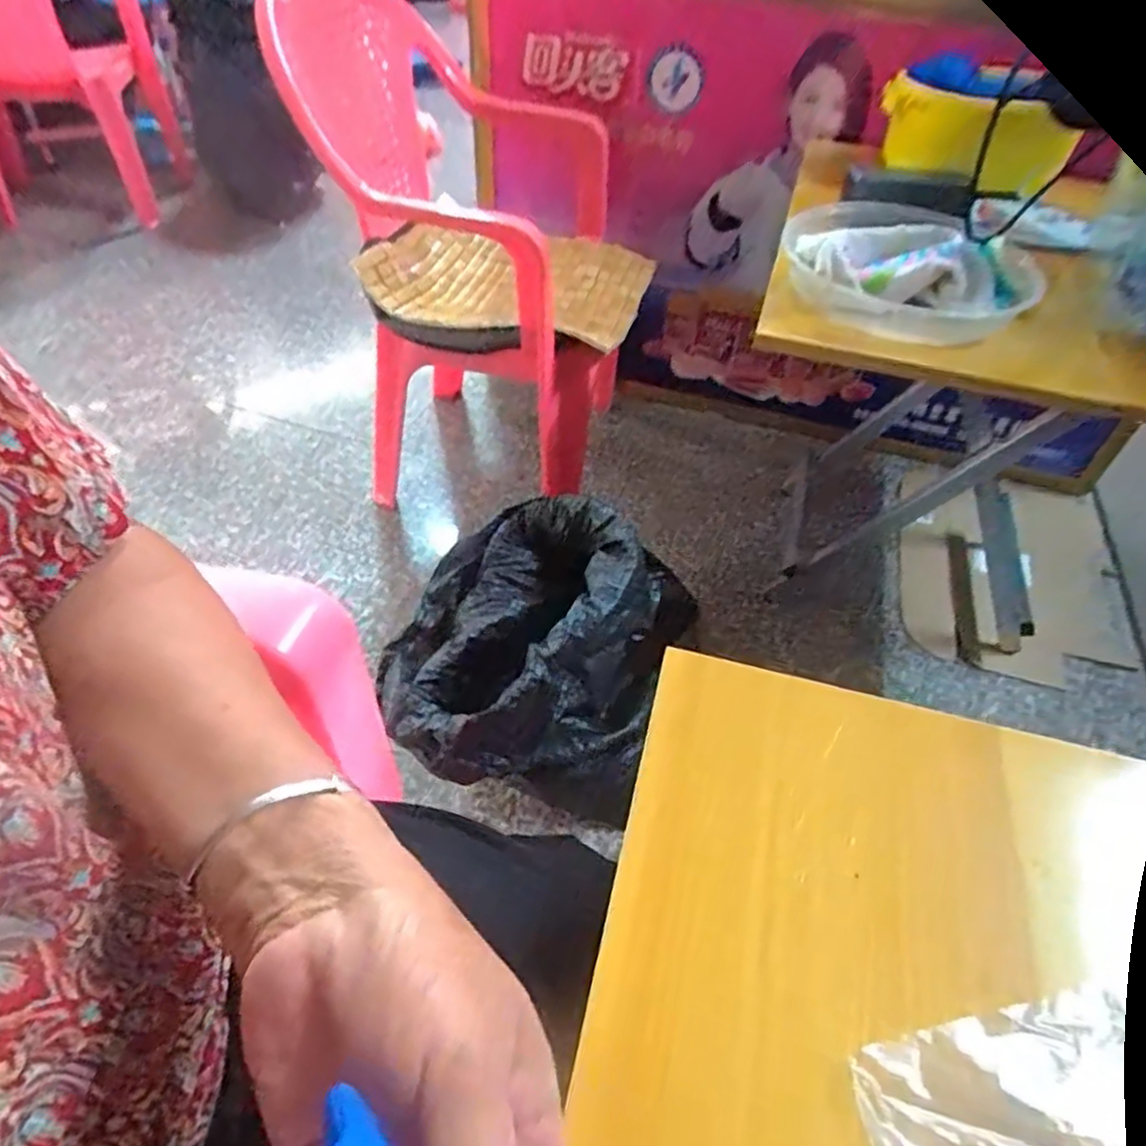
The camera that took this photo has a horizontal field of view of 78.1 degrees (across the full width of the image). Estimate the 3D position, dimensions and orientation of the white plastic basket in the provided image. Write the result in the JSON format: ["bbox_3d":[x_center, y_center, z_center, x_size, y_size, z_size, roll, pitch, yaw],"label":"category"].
[{"bbox_3d":[0.313,-0.299,0.673,0.218,0.049,0.214,11,47,8],"label":"white plastic basket"}]

